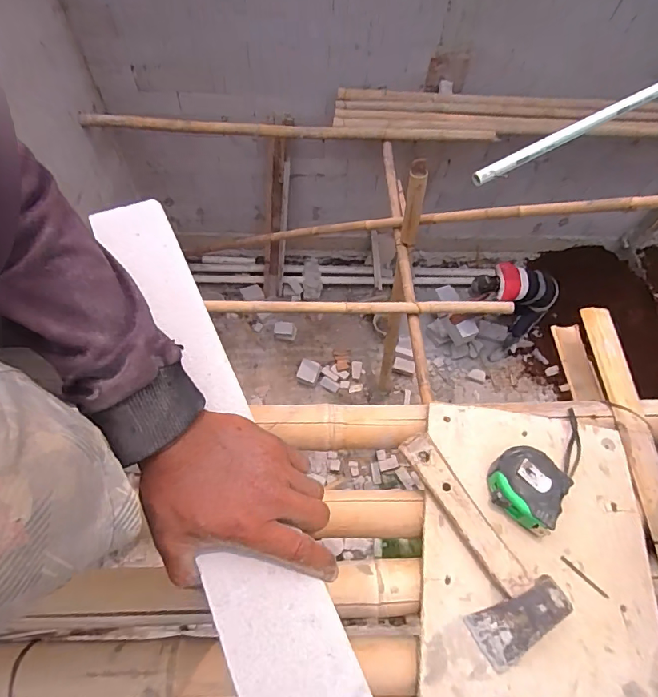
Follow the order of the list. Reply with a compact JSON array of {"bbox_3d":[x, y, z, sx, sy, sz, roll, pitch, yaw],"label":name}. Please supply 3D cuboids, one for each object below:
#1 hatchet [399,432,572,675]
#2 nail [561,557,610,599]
[{"bbox_3d":[0.141,0.203,0.485,0.091,0.026,0.224,-30,67,-18],"label":"hatchet"},{"bbox_3d":[0.275,0.246,0.486,0.055,0.004,0.007,42,67,18],"label":"nail"}]

